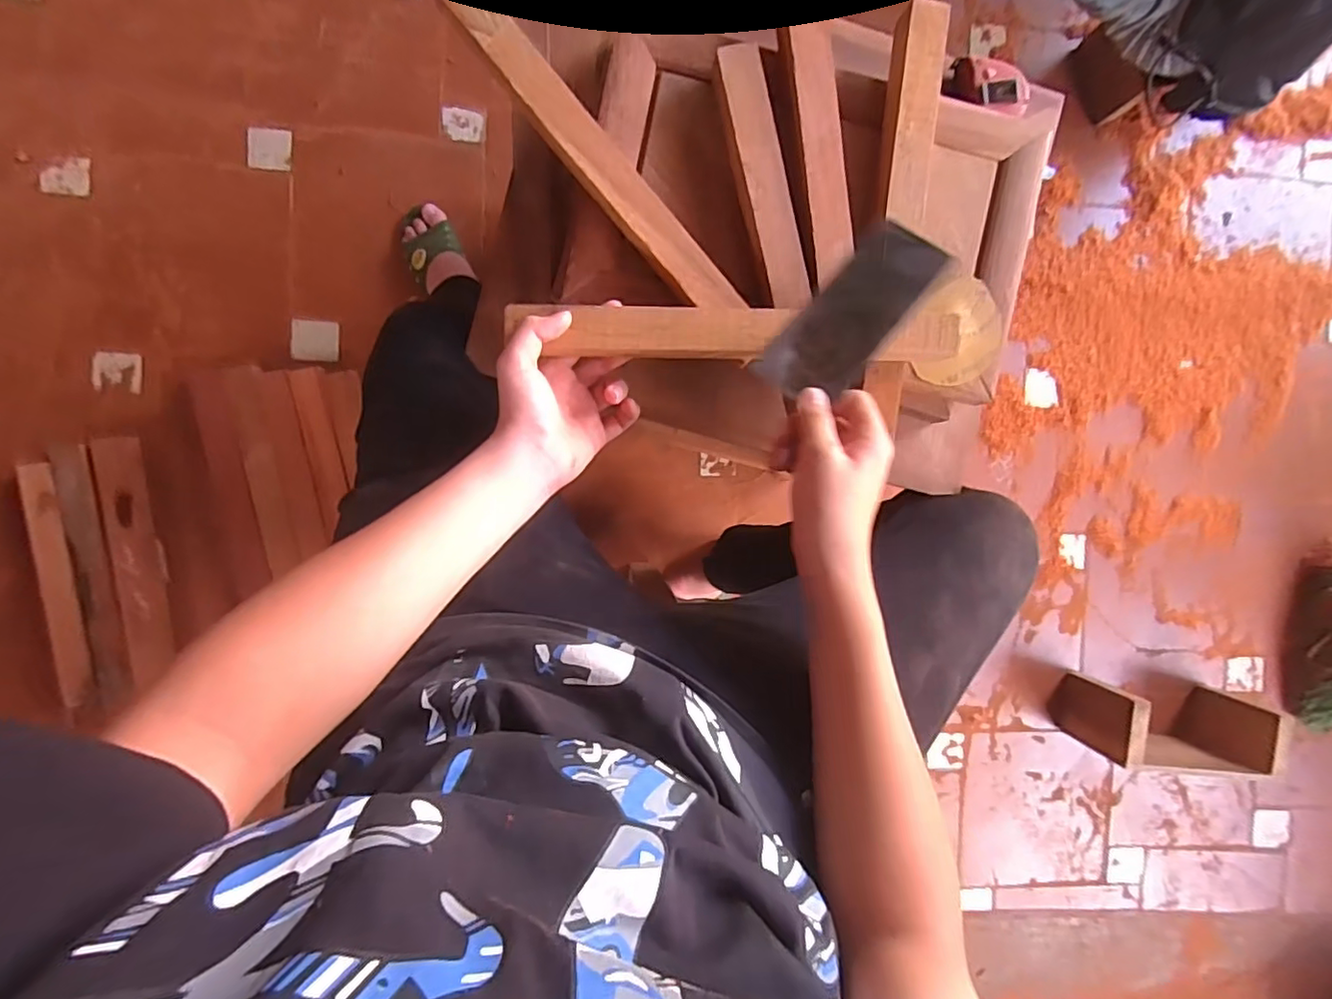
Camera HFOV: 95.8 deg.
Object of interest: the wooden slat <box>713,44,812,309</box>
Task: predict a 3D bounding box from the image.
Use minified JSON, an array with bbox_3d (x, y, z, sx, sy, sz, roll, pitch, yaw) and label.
[{"bbox_3d":[0.073,-0.245,0.463,0.037,0.015,0.198,-13,94,-5],"label":"wooden slat"}]

